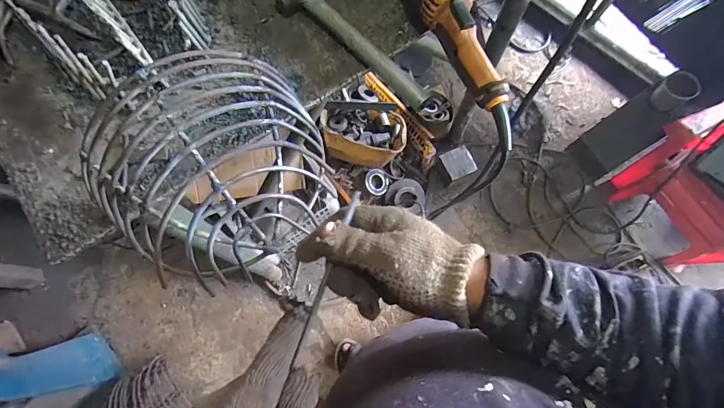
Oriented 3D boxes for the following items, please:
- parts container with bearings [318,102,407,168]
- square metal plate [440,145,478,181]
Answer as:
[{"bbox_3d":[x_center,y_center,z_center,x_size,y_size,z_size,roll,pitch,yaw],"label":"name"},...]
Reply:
[{"bbox_3d":[0.008,-0.235,1.218,0.259,0.093,0.201,-2,75,0],"label":"parts container with bearings"},{"bbox_3d":[0.333,-0.142,1.284,0.096,0.011,0.098,-27,97,13],"label":"square metal plate"}]

